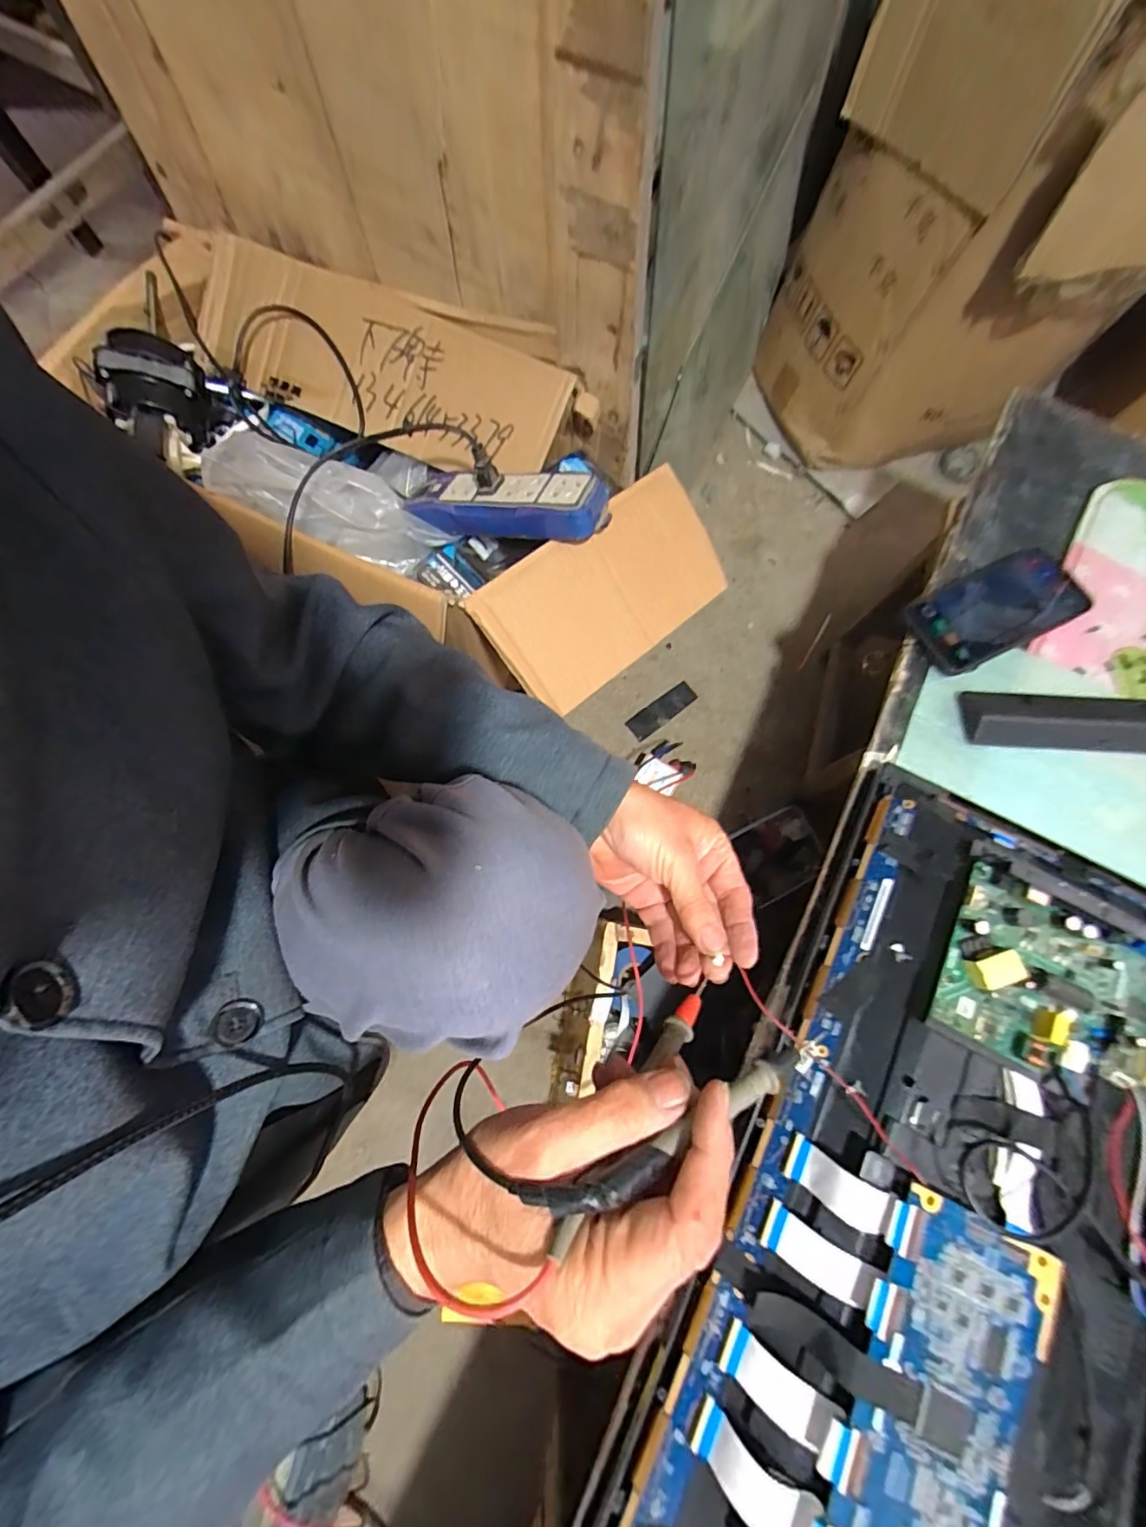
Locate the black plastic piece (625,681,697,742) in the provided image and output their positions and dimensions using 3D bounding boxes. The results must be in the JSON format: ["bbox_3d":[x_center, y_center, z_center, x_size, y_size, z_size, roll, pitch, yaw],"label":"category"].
[{"bbox_3d":[0.130,-0.077,0.744,0.111,0.004,0.036,-35,75,-7],"label":"black plastic piece"}]

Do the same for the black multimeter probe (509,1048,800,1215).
[{"bbox_3d":[0.042,0.153,0.209,0.131,0.021,0.020,-17,71,-21],"label":"black multimeter probe"}]

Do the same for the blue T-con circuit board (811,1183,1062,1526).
[{"bbox_3d":[0.197,0.353,0.272,0.102,0.004,0.195,29,74,2],"label":"blue T-con circuit board"}]

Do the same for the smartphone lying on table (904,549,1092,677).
[{"bbox_3d":[0.391,-0.143,0.463,0.161,0.013,0.078,-25,80,-8],"label":"smartphone lying on table"}]

